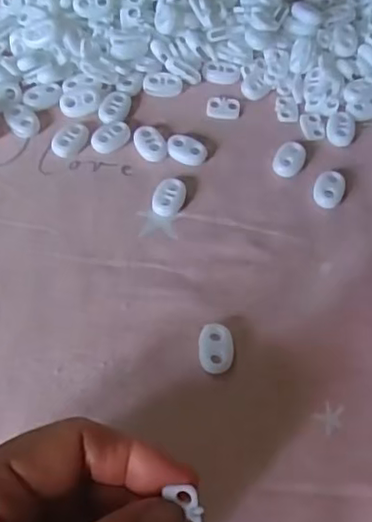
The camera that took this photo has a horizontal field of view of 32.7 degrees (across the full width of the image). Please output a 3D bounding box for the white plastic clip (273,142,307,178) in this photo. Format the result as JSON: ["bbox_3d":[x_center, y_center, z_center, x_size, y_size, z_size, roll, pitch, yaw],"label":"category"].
[{"bbox_3d":[0.055,-0.054,0.340,0.015,0.006,0.021,25,62,10],"label":"white plastic clip"}]

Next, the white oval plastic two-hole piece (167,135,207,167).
[{"bbox_3d":[0.000,-0.059,0.339,0.021,0.005,0.016,31,63,14],"label":"white oval plastic two-hole piece"}]

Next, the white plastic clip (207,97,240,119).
[{"bbox_3d":[0.021,-0.087,0.356,0.018,0.004,0.014,4,60,-1],"label":"white plastic clip"}]

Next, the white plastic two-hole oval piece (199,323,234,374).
[{"bbox_3d":[0.014,0.039,0.283,0.015,0.004,0.022,0,60,-4],"label":"white plastic two-hole oval piece"}]

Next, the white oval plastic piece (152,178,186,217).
[{"bbox_3d":[-0.009,-0.032,0.323,0.014,0.007,0.021,21,61,8],"label":"white oval plastic piece"}]

